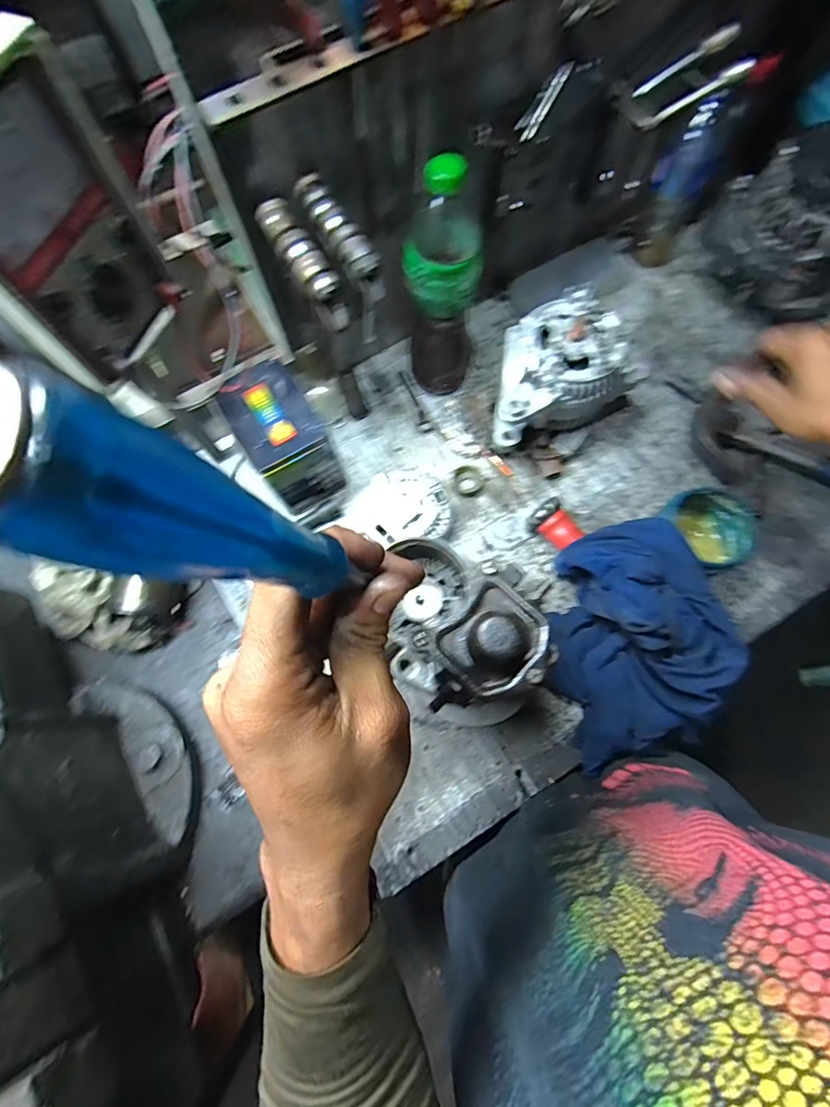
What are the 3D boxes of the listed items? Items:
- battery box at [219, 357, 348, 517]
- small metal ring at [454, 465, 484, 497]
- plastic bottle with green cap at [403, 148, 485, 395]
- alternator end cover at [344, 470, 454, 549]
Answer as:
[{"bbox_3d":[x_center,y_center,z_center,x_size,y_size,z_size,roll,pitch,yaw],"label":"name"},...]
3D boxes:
[{"bbox_3d":[-0.156,-0.131,0.569,0.092,0.126,0.126,-34,74,-9],"label":"battery box"},{"bbox_3d":[0.068,-0.093,0.606,0.036,0.014,0.038,0,72,1],"label":"small metal ring"},{"bbox_3d":[0.032,-0.297,0.541,0.082,0.269,0.095,6,72,4],"label":"plastic bottle with green cap"},{"bbox_3d":[-0.014,-0.051,0.585,0.111,0.034,0.109,38,77,13],"label":"alternator end cover"}]

